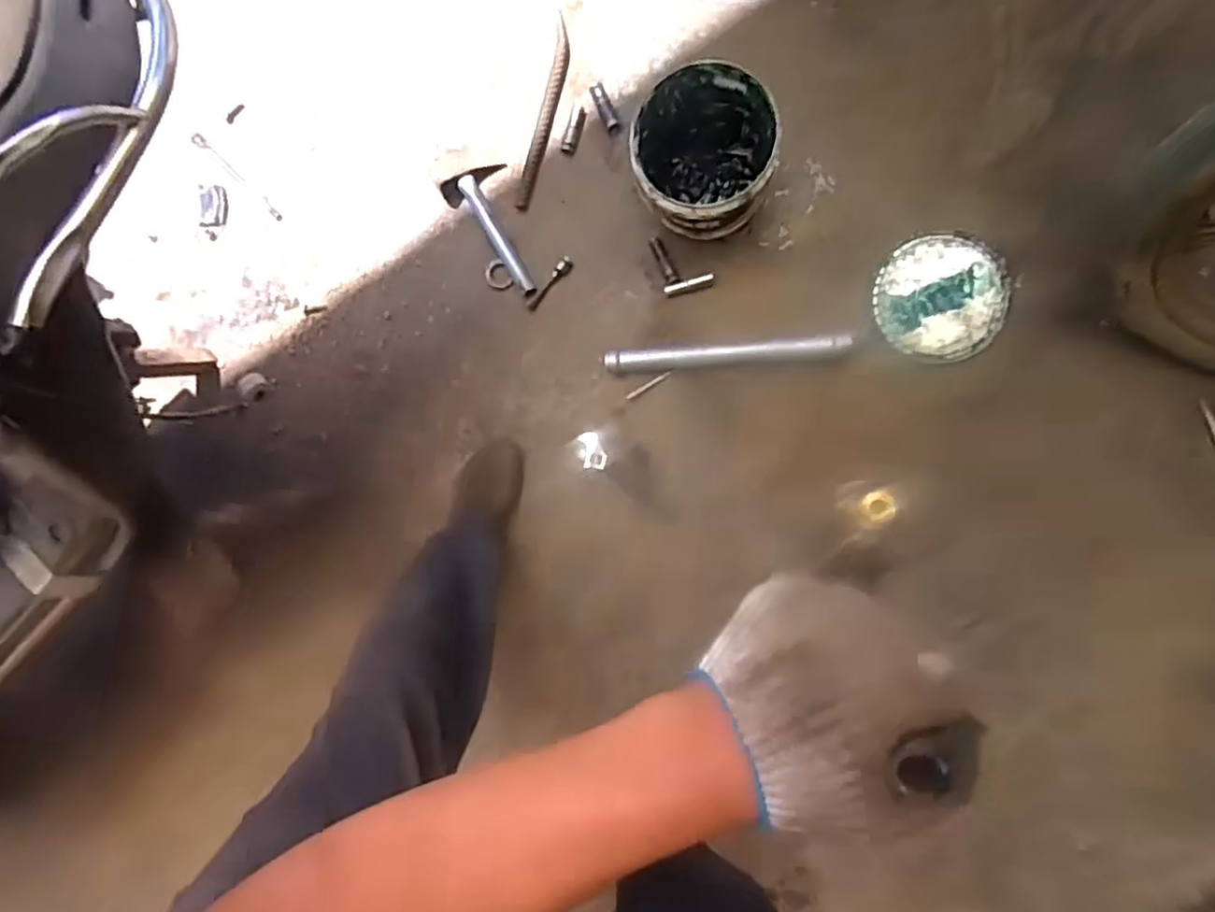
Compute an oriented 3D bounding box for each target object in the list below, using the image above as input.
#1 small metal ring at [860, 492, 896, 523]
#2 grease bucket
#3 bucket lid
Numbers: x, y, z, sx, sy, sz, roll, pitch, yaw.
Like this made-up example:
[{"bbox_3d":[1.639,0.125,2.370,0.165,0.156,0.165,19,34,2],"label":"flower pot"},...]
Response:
[{"bbox_3d":[0.246,0.047,0.620,0.029,0.009,0.029,-5,81,35],"label":"small metal ring"},{"bbox_3d":[0.138,-0.423,0.986,0.199,0.181,0.207,-6,90,9],"label":"grease bucket"},{"bbox_3d":[0.495,-0.234,1.017,0.178,0.026,0.182,0,91,9],"label":"bucket lid"}]

